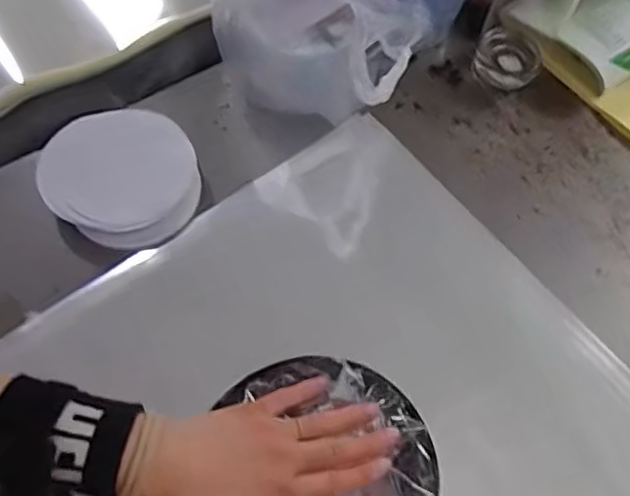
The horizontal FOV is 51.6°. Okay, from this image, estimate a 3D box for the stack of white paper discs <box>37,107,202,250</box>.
[{"bbox_3d":[-0.185,-0.068,0.626,0.138,0.034,0.145,-15,64,-10],"label":"stack of white paper discs"}]

